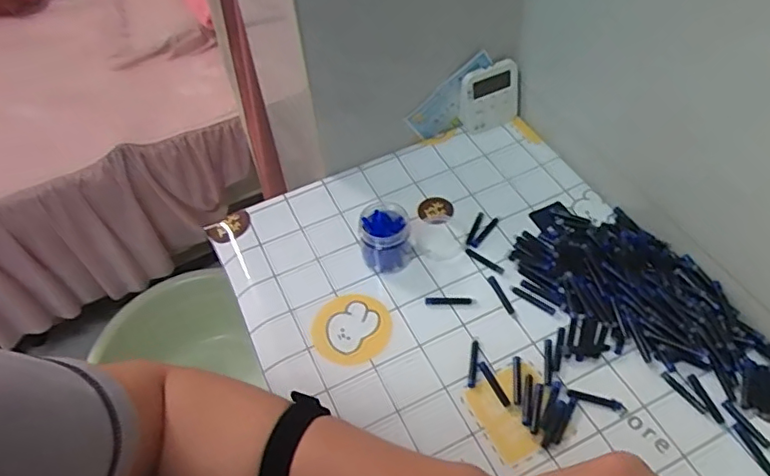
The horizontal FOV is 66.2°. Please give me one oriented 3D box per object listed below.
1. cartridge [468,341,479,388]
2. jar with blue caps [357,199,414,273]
[{"bbox_3d":[0.082,0.115,0.542,0.006,0.004,0.046,7,53,8],"label":"cartridge"},{"bbox_3d":[0.002,-0.001,0.608,0.054,0.054,0.058,-11,53,-6],"label":"jar with blue caps"}]

